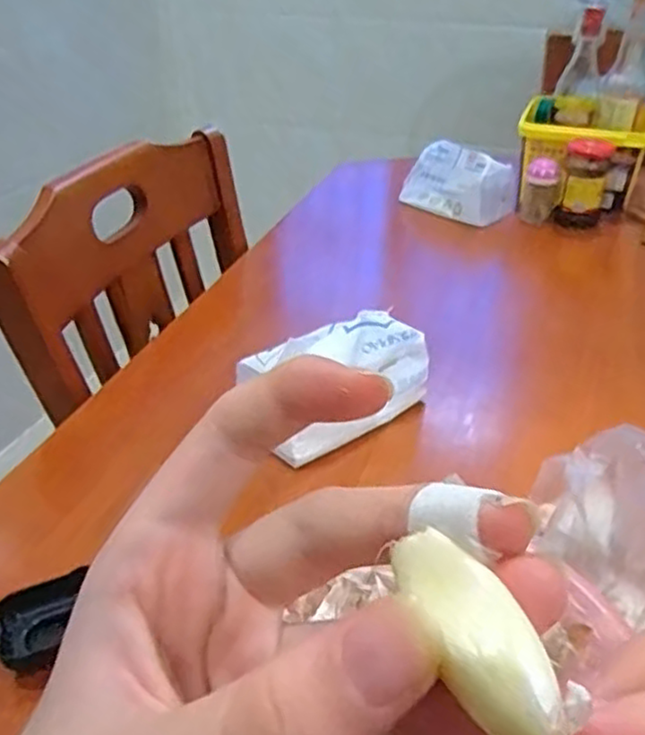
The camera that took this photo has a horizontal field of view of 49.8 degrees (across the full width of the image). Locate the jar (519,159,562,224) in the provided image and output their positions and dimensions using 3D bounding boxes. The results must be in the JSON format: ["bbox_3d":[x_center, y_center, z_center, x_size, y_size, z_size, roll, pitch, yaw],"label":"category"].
[{"bbox_3d":[0.326,-0.265,1.039,0.051,0.096,0.040,8,35,13],"label":"jar"}]

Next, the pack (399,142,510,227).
[{"bbox_3d":[0.207,-0.283,1.063,0.088,0.092,0.166,-30,43,-35],"label":"pack"}]

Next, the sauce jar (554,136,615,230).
[{"bbox_3d":[0.378,-0.264,1.003,0.059,0.124,0.058,14,37,21],"label":"sauce jar"}]

